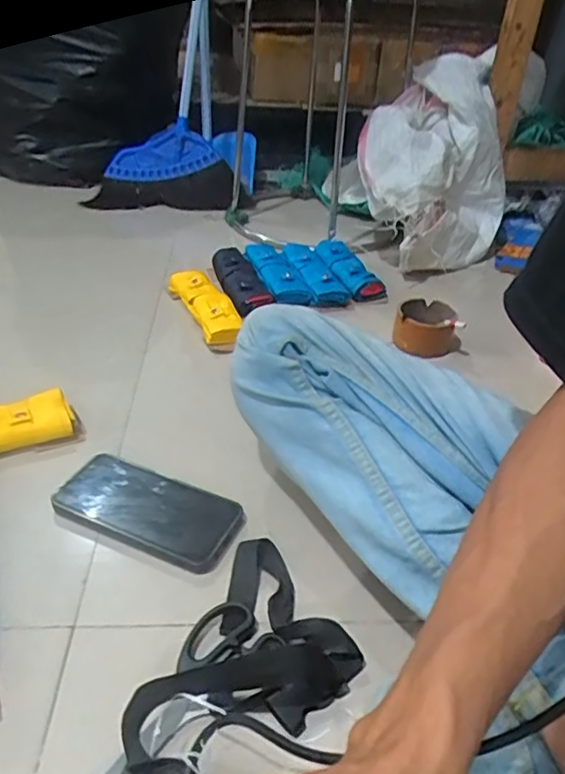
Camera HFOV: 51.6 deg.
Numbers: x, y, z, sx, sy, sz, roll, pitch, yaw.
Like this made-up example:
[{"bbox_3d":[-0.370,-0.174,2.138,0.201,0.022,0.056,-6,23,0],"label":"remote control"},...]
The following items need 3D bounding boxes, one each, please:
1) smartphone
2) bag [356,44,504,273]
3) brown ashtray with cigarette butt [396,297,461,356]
[{"bbox_3d":[-0.121,0.109,0.532,0.167,0.014,0.081,16,37,16],"label":"smartphone"},{"bbox_3d":[0.275,-0.402,1.053,0.254,0.274,0.402,15,36,17],"label":"bag"},{"bbox_3d":[0.200,-0.081,0.803,0.091,0.046,0.089,12,35,13],"label":"brown ashtray with cigarette butt"}]

